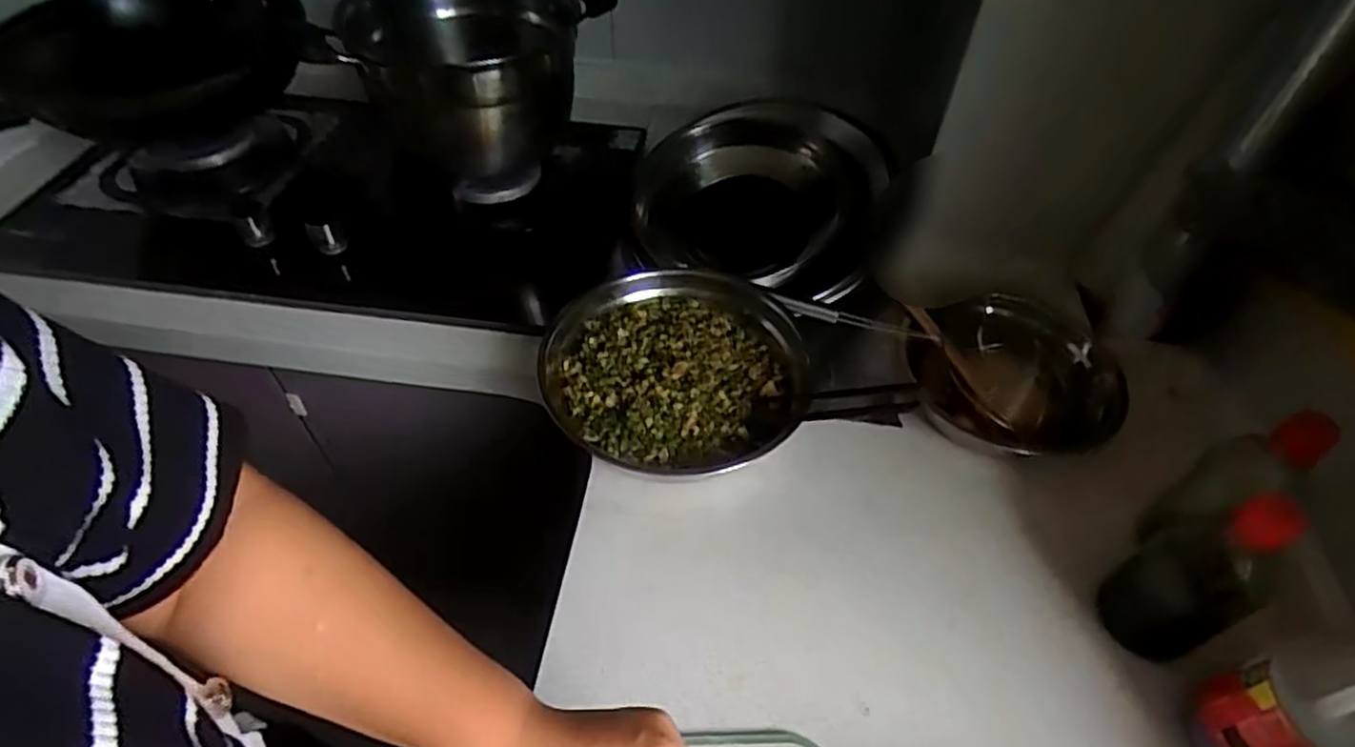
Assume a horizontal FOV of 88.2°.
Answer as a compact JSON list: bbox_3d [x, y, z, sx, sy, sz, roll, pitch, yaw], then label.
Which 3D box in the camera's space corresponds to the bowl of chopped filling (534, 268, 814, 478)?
[{"bbox_3d":[-0.006,-0.006,0.714,0.262,0.075,0.267,1,49,-1],"label":"bowl of chopped filling"}]

